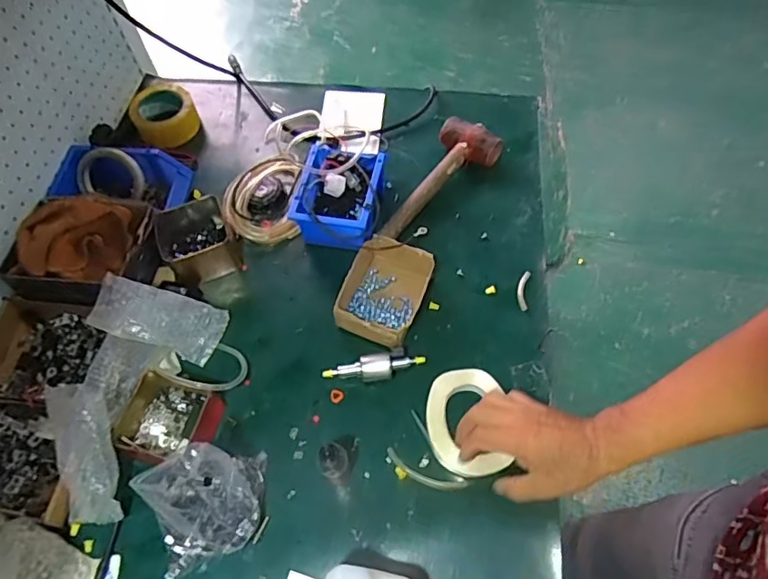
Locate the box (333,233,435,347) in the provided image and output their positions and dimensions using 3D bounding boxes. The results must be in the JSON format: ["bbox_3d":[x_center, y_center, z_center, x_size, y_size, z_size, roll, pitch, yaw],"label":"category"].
[{"bbox_3d":[0.003,0.003,0.736,0.106,0.052,0.145,18,62,12],"label":"box"}]

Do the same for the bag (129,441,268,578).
[{"bbox_3d":[-0.197,0.239,0.590,0.118,0.094,0.106,-15,60,-6],"label":"bag"}]

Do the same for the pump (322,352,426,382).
[{"bbox_3d":[-0.012,0.103,0.695,0.131,0.027,0.031,-9,60,-3],"label":"pump"}]

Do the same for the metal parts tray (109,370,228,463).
[{"bbox_3d":[-0.271,0.162,0.661,0.117,0.042,0.104,14,61,10],"label":"metal parts tray"}]

